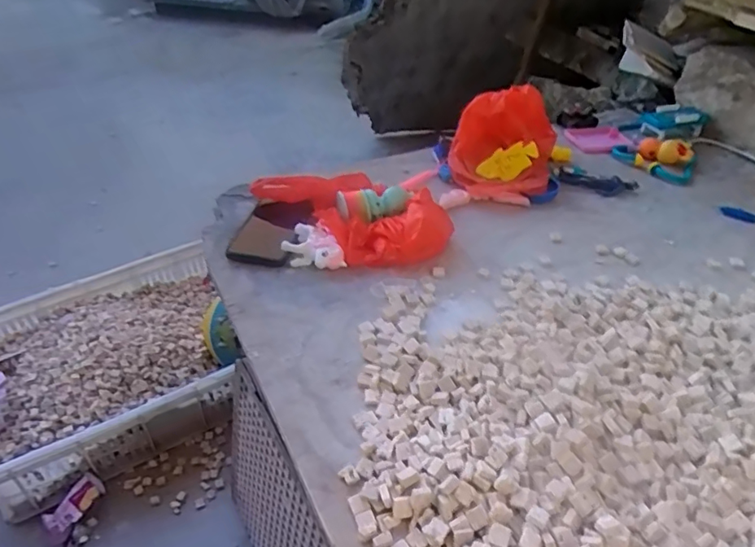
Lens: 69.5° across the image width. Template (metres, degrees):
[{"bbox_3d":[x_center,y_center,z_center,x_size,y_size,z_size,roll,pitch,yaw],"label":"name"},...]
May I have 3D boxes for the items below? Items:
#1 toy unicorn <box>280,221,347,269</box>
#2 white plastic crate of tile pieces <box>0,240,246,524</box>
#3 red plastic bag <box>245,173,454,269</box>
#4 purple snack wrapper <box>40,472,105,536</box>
[{"bbox_3d":[-0.089,-0.032,0.722,0.073,0.035,0.085,-11,39,-15],"label":"toy unicorn"},{"bbox_3d":[-0.523,0.180,1.103,0.504,0.191,0.398,-22,45,-26],"label":"white plastic crate of tile pieces"},{"bbox_3d":[-0.039,-0.084,0.783,0.287,0.069,0.152,27,45,30],"label":"red plastic bag"},{"bbox_3d":[-0.514,0.393,0.926,0.046,0.029,0.098,27,46,27],"label":"purple snack wrapper"}]

